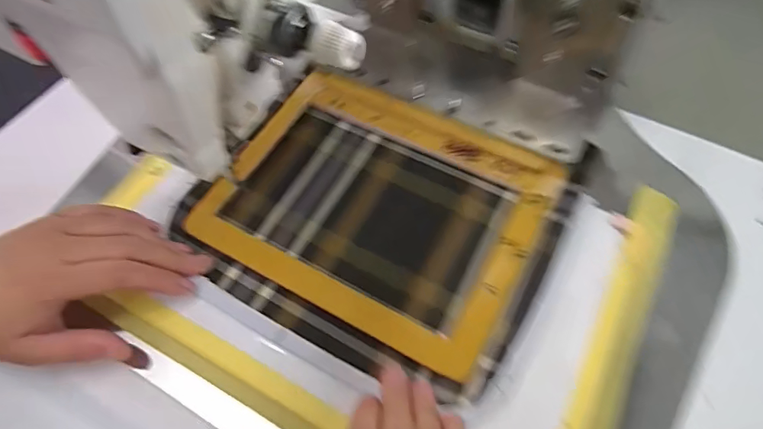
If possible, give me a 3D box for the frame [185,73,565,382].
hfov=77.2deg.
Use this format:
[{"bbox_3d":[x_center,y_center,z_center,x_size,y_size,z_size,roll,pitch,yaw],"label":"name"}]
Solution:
[{"bbox_3d":[-0.001,-0.011,0.334,0.220,0.014,0.166,25,64,16],"label":"frame"}]

